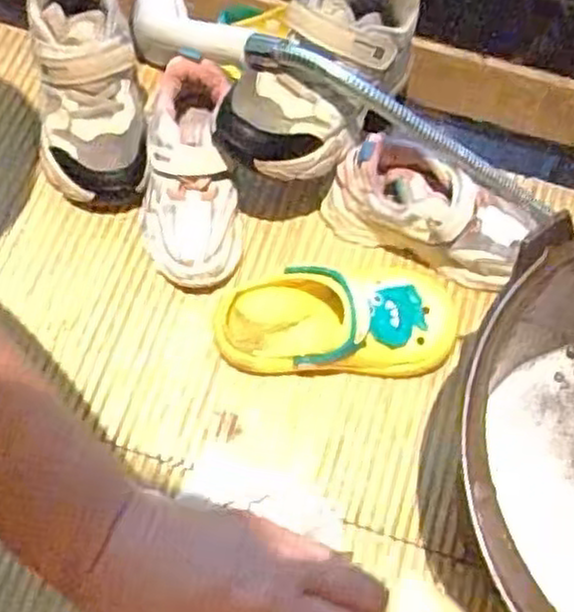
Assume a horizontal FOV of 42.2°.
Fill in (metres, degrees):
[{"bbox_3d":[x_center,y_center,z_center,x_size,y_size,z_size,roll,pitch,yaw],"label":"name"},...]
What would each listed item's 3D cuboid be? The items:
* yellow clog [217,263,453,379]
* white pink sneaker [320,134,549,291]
[{"bbox_3d":[0.036,0.007,0.538,0.173,0.062,0.079,2,69,-2],"label":"yellow clog"},{"bbox_3d":[0.102,-0.072,0.560,0.146,0.077,0.065,16,69,3],"label":"white pink sneaker"}]

